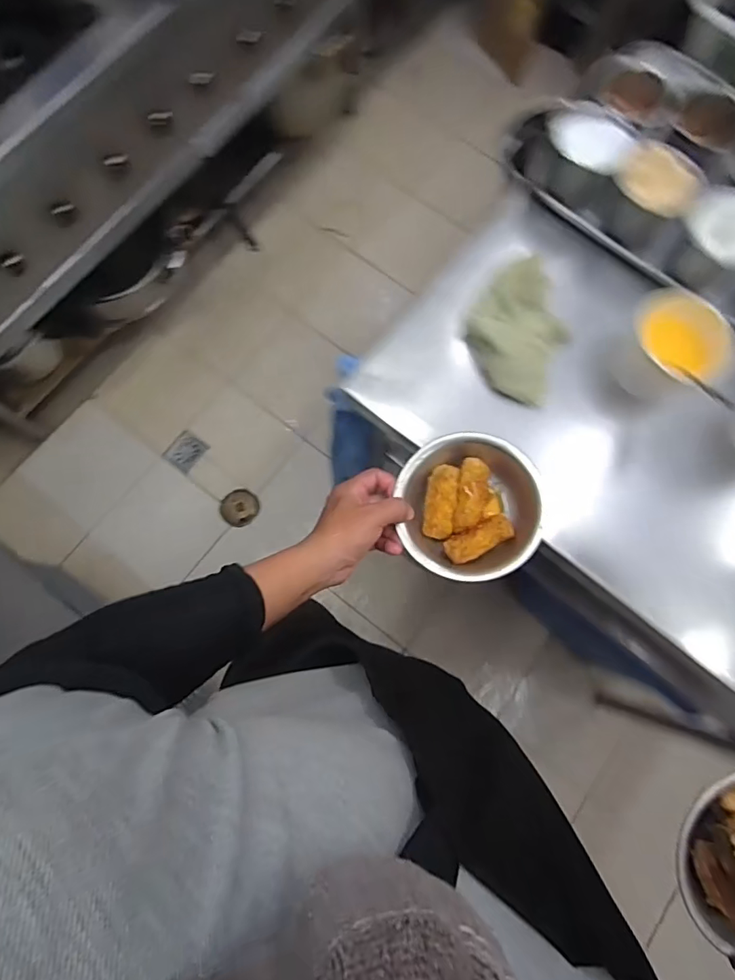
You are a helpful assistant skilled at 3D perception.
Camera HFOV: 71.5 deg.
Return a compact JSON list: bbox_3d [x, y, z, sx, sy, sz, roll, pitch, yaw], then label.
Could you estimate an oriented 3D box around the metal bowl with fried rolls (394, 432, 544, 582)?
[{"bbox_3d":[0.106,0.019,0.534,0.137,0.049,0.143,0,71,0],"label":"metal bowl with fried rolls"}]

